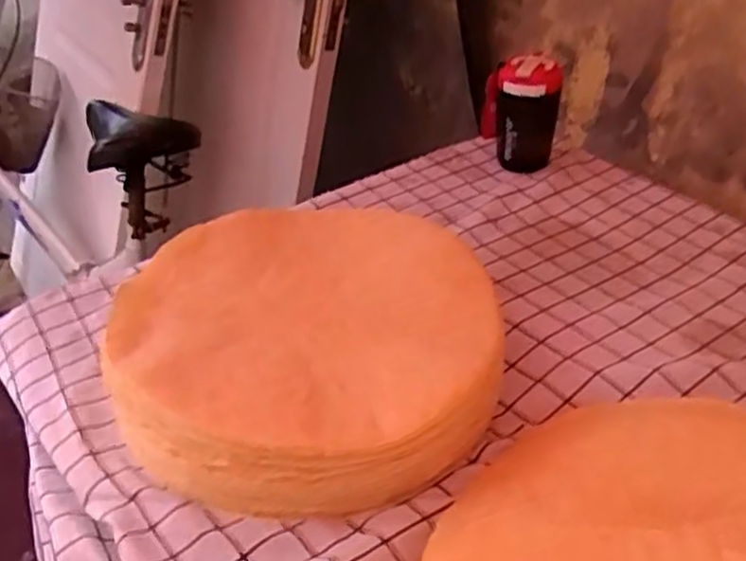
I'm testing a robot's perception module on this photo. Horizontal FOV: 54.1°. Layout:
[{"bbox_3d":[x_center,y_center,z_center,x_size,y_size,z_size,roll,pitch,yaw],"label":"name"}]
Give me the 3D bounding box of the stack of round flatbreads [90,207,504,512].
[{"bbox_3d":[-0.071,0.048,0.707,0.355,0.087,0.367,-13,38,-15],"label":"stack of round flatbreads"}]

